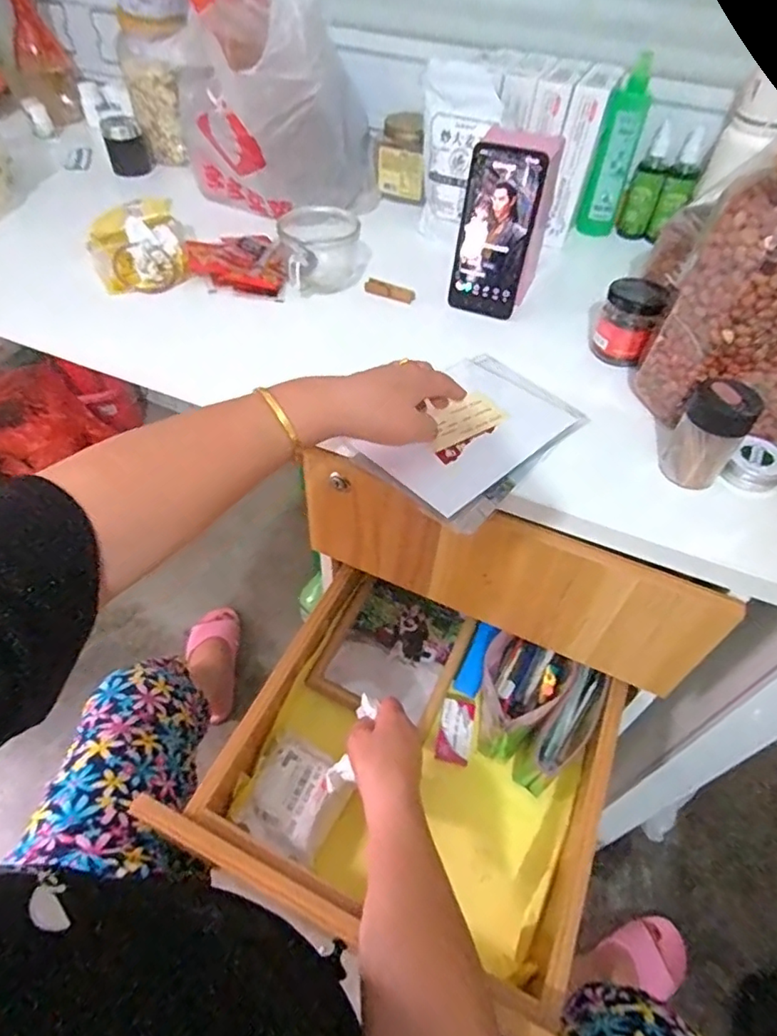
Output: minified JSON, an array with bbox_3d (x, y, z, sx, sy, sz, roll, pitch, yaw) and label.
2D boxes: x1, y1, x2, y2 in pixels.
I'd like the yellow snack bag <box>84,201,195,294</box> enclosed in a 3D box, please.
[{"bbox_3d":[-0.296,-0.325,0.675,0.113,0.058,0.115,-17,53,-17],"label":"yellow snack bag"}]

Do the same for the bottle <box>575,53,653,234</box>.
[{"bbox_3d":[0.295,-0.472,0.741,0.045,0.186,0.044,27,53,19],"label":"bottle"}]

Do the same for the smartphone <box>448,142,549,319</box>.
[{"bbox_3d":[0.115,-0.305,0.615,0.076,0.165,0.010,18,41,11],"label":"smartphone"}]

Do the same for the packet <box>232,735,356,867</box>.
[{"bbox_3d":[-0.095,0.289,0.583,0.089,0.034,0.097,21,52,15],"label":"packet"}]

